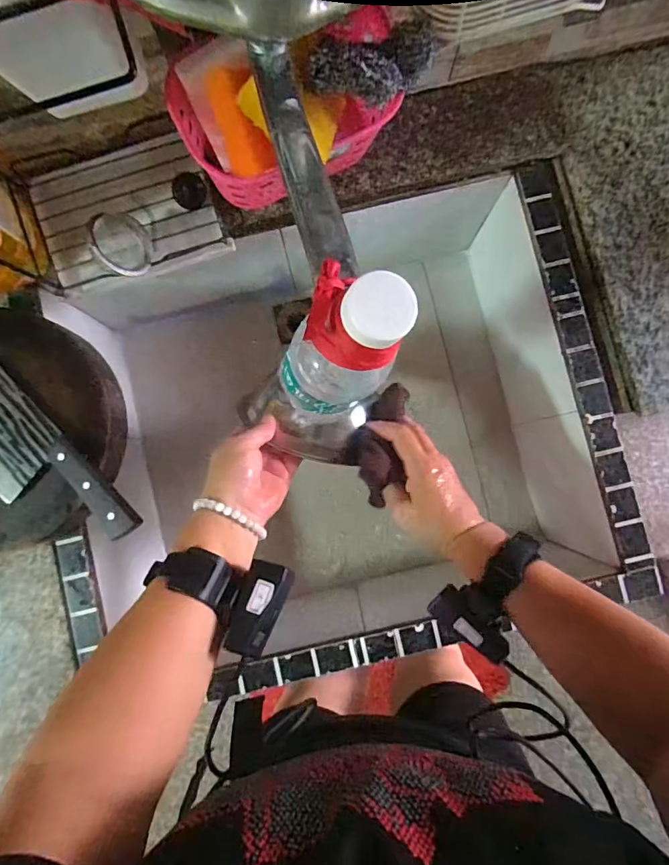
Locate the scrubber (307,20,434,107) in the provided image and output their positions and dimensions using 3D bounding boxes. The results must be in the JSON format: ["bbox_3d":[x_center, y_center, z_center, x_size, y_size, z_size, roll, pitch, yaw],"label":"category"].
[{"bbox_3d":[0.027,-0.283,0.354,0.091,0.029,0.040,0,86,0],"label":"scrubber"}]

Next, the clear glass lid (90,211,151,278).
[{"bbox_3d":[-0.216,-0.192,0.466,0.011,0.058,0.057,21,110,33],"label":"clear glass lid"}]

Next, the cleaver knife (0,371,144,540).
[{"bbox_3d":[-0.329,0.014,0.465,0.294,0.026,0.086,43,87,3],"label":"cleaver knife"}]

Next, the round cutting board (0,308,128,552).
[{"bbox_3d":[-0.357,-0.003,0.490,0.249,0.054,0.241,0,86,0],"label":"round cutting board"}]

